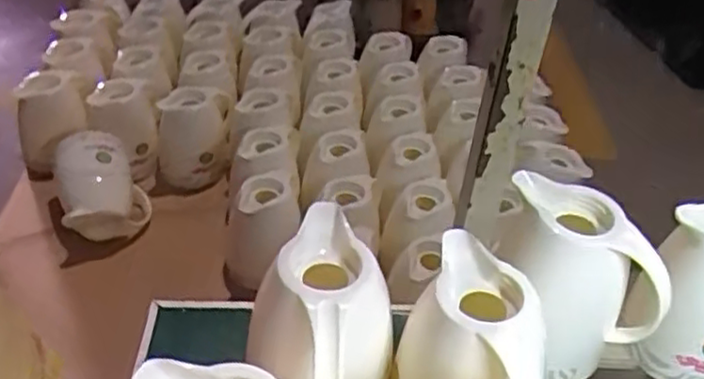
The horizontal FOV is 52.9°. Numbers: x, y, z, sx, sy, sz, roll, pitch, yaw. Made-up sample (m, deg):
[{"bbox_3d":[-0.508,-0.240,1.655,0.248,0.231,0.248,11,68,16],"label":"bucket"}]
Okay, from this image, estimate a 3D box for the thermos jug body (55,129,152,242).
[{"bbox_3d":[-0.501,-0.015,1.411,0.168,0.145,0.190,-10,42,-18],"label":"thermos jug body"}]

